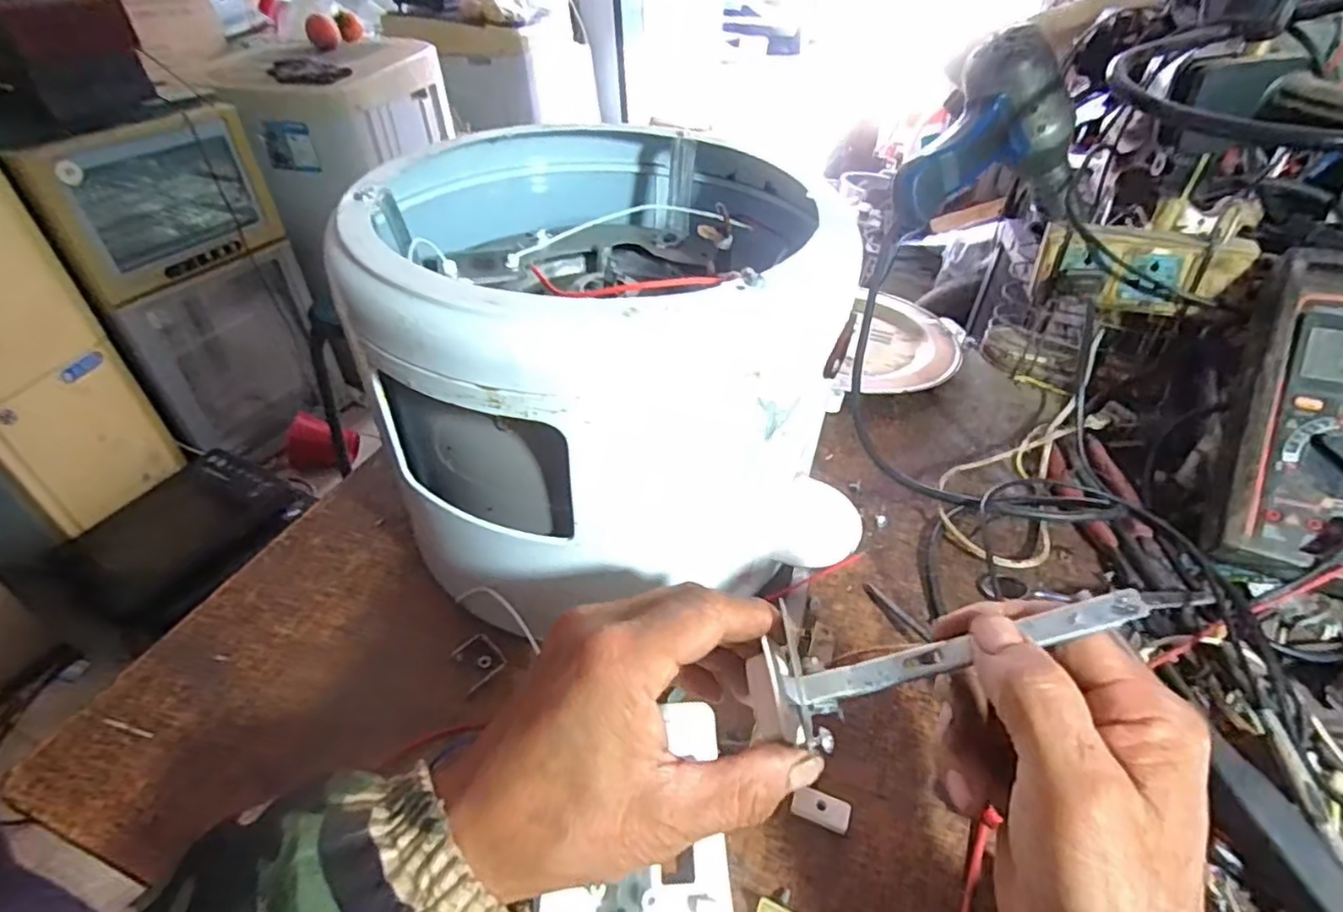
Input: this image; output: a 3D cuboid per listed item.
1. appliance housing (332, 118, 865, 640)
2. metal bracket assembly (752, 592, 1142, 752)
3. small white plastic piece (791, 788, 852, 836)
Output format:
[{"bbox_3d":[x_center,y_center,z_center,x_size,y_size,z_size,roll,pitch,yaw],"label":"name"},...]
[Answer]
[{"bbox_3d":[-0.037,-0.055,0.384,0.245,0.200,0.250,-9,42,-10],"label":"appliance housing"},{"bbox_3d":[0.097,0.074,0.240,0.139,0.023,0.046,-18,45,10],"label":"metal bracket assembly"},{"bbox_3d":[0.071,0.164,0.302,0.026,0.006,0.015,14,43,16],"label":"small white plastic piece"}]

